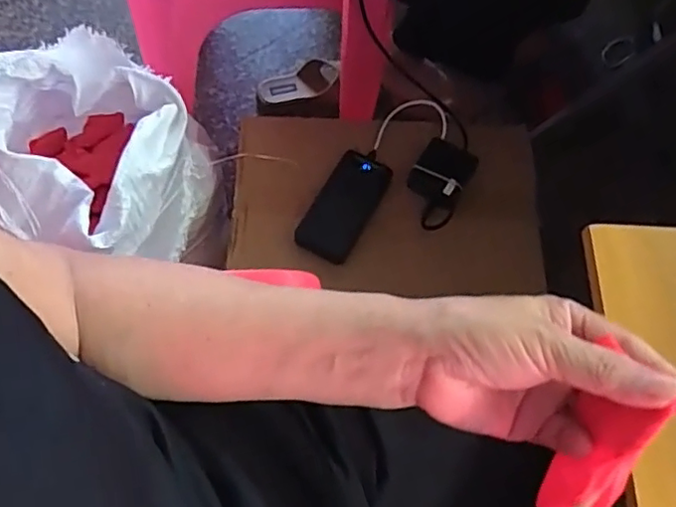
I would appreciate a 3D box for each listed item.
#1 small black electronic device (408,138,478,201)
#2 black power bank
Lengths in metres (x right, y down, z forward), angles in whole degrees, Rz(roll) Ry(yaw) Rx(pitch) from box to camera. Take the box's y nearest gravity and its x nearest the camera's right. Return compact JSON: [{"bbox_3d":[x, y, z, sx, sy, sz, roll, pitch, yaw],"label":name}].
[{"bbox_3d":[0.145,-0.116,0.826,0.074,0.022,0.086,28,67,10],"label":"small black electronic device"},{"bbox_3d":[0.008,-0.065,0.809,0.072,0.020,0.157,27,67,10],"label":"black power bank"}]

